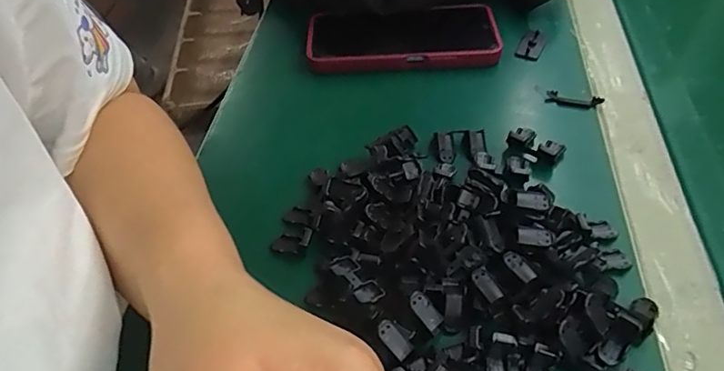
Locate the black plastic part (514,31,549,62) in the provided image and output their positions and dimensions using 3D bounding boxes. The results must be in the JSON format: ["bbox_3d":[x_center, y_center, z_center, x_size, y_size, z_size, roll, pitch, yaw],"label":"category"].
[{"bbox_3d":[0.150,-0.125,0.468,0.022,0.007,0.038,19,53,21],"label":"black plastic part"}]

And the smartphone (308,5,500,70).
[{"bbox_3d":[0.034,-0.132,0.474,0.164,0.018,0.078,-4,48,2],"label":"smartphone"}]

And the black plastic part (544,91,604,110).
[{"bbox_3d":[0.166,-0.067,0.416,0.041,0.008,0.012,11,50,15],"label":"black plastic part"}]

